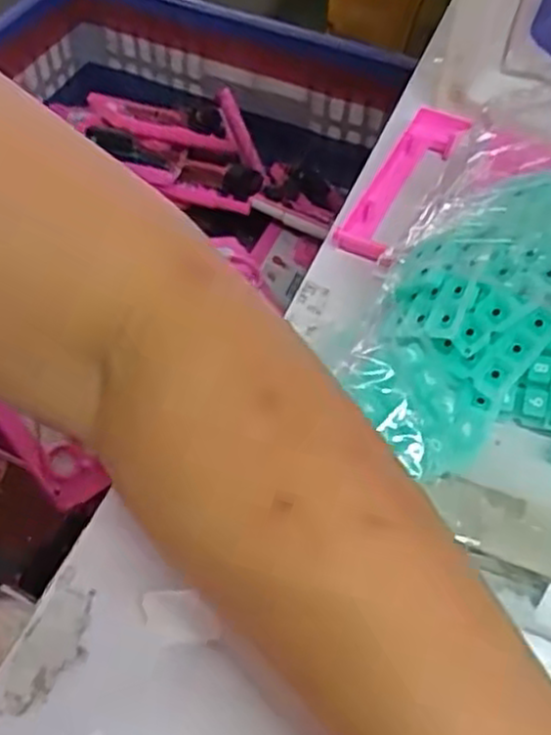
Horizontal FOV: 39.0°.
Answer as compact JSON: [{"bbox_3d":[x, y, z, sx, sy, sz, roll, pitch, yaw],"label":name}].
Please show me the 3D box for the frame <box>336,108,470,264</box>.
[{"bbox_3d":[0.075,-0.110,0.450,0.032,0.018,0.132,23,56,15],"label":"frame"}]

